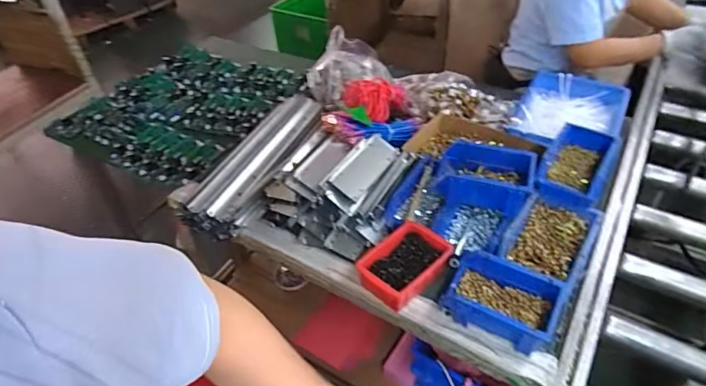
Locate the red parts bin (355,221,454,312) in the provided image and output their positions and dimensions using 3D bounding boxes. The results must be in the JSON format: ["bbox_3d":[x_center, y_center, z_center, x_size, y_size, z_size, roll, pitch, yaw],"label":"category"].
[{"bbox_3d":[0.088,0.121,0.753,0.141,0.049,0.100,-35,52,-29],"label":"red parts bin"}]

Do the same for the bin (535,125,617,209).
[{"bbox_3d":[0.407,-0.054,0.815,0.113,0.061,0.163,21,49,24],"label":"bin"}]

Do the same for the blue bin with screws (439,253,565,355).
[{"bbox_3d":[0.227,0.166,0.686,0.159,0.070,0.101,22,49,25],"label":"blue bin with screws"}]

